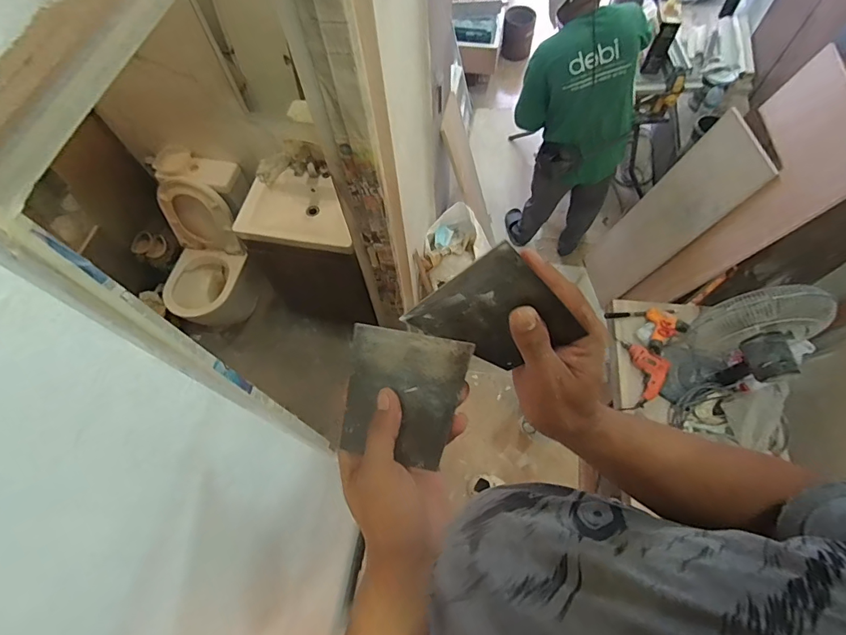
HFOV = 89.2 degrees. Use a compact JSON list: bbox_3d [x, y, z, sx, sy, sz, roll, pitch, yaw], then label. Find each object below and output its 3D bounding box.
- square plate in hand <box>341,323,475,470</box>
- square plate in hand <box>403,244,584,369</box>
[{"bbox_3d":[-0.017,0.059,0.337,0.094,0.007,0.097,10,84,13],"label":"square plate in hand"},{"bbox_3d":[0.052,0.002,0.309,0.091,0.105,0.005,34,47,-20],"label":"square plate in hand"}]

